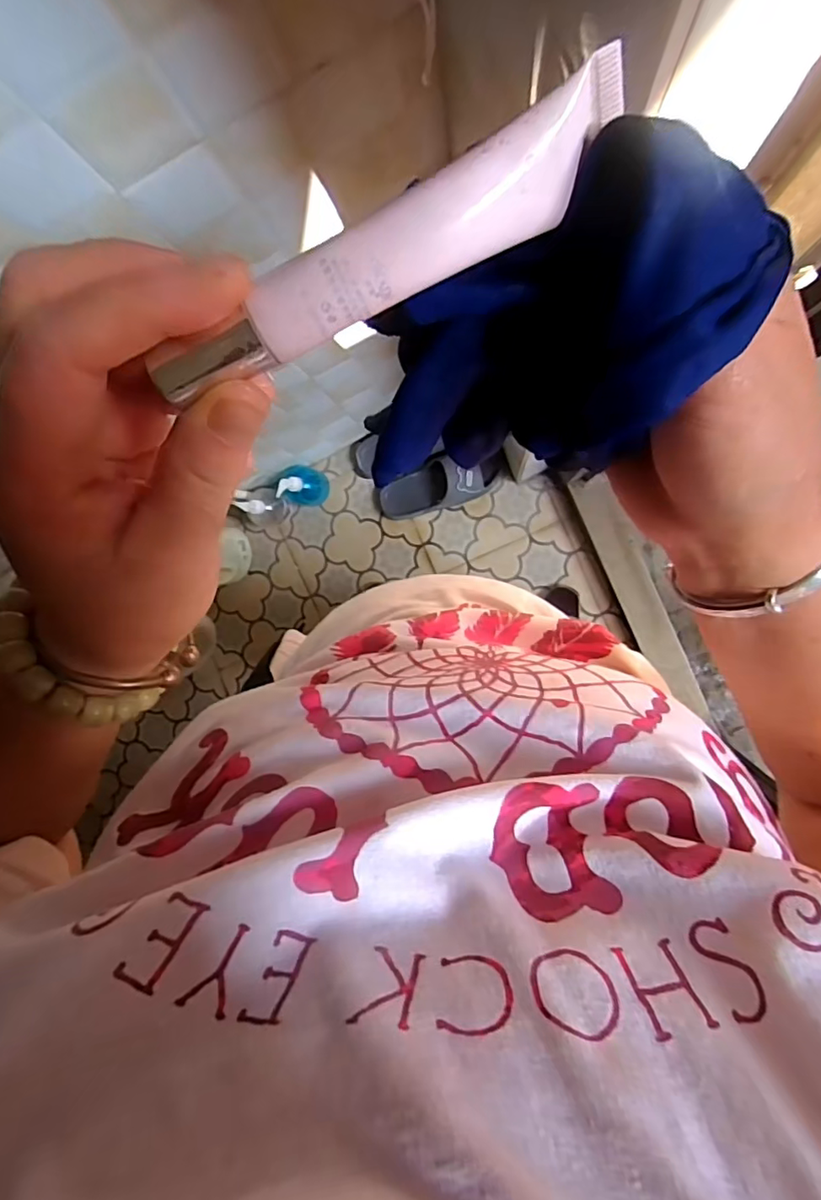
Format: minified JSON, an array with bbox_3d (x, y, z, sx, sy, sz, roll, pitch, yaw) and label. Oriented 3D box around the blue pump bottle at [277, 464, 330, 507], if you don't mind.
[{"bbox_3d":[-0.235,-0.250,1.203,0.082,0.159,0.081,1,95,8],"label":"blue pump bottle"}]

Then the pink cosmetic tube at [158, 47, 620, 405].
[{"bbox_3d":[-0.006,-0.077,0.128,0.115,0.018,0.015,-28,91,7],"label":"pink cosmetic tube"}]

